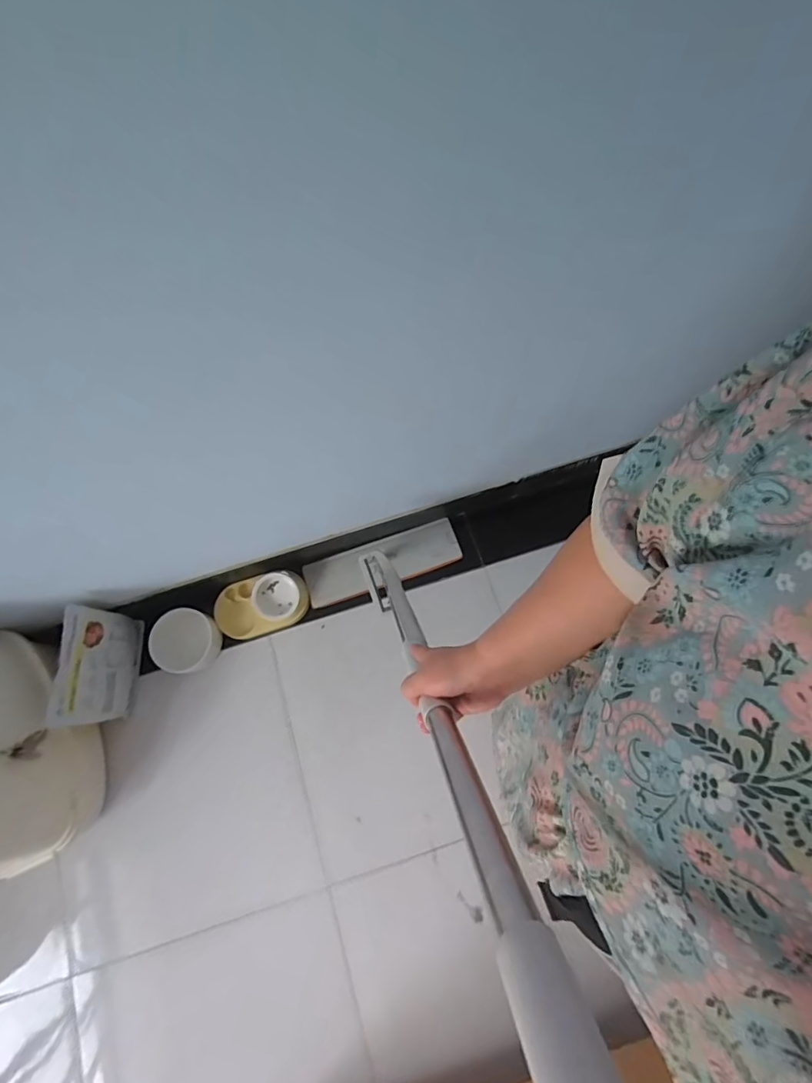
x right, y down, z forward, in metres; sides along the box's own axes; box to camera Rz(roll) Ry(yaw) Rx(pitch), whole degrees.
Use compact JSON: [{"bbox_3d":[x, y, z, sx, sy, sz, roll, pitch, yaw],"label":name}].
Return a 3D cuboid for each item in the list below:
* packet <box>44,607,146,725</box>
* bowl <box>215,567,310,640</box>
[{"bbox_3d":[-0.719,0.294,1.180,0.055,0.267,0.252,0,74,2],"label":"packet"},{"bbox_3d":[-0.386,0.160,1.310,0.259,0.075,0.158,-17,75,-3],"label":"bowl"}]

